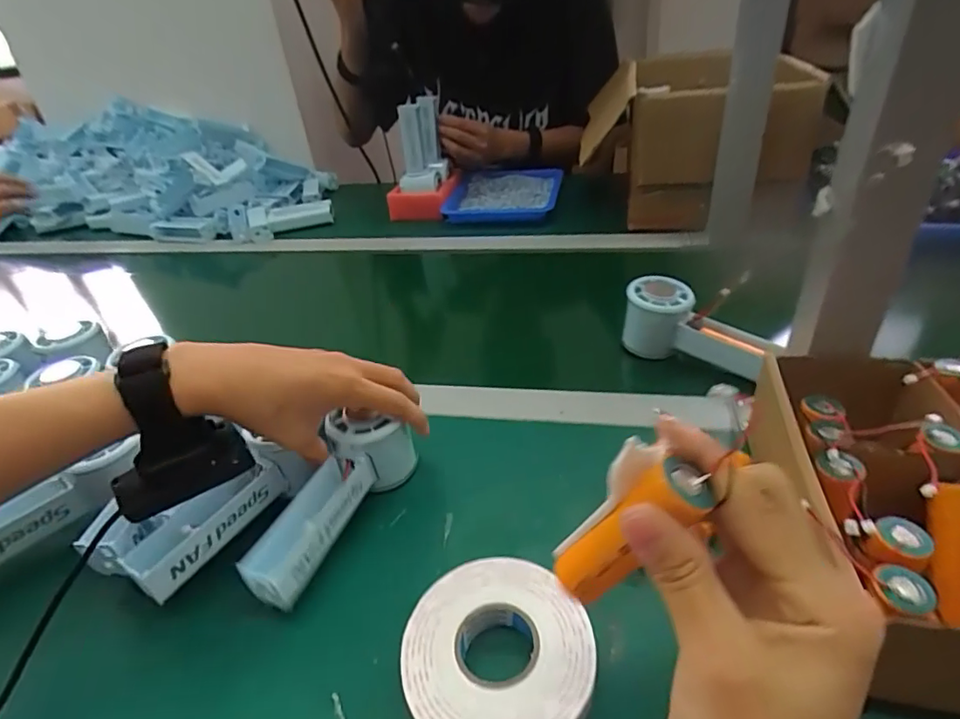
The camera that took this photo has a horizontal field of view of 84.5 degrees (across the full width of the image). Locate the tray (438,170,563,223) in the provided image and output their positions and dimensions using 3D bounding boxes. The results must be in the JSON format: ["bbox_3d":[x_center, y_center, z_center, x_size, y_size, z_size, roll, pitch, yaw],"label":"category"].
[{"bbox_3d":[0.040,-0.280,0.891,0.181,0.031,0.225,3,36,12],"label":"tray"}]

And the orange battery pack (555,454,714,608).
[{"bbox_3d":[0.053,0.064,0.192,0.023,0.070,0.018,24,32,-17],"label":"orange battery pack"}]

